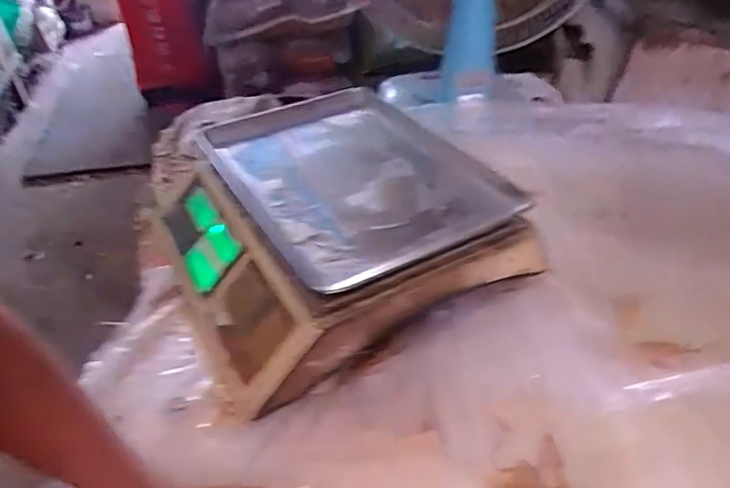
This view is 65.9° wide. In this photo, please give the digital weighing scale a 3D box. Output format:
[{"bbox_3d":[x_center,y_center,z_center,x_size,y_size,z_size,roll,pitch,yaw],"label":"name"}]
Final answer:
[{"bbox_3d":[-0.050,-0.034,0.602,0.309,0.095,0.343,-19,43,-20],"label":"digital weighing scale"}]

